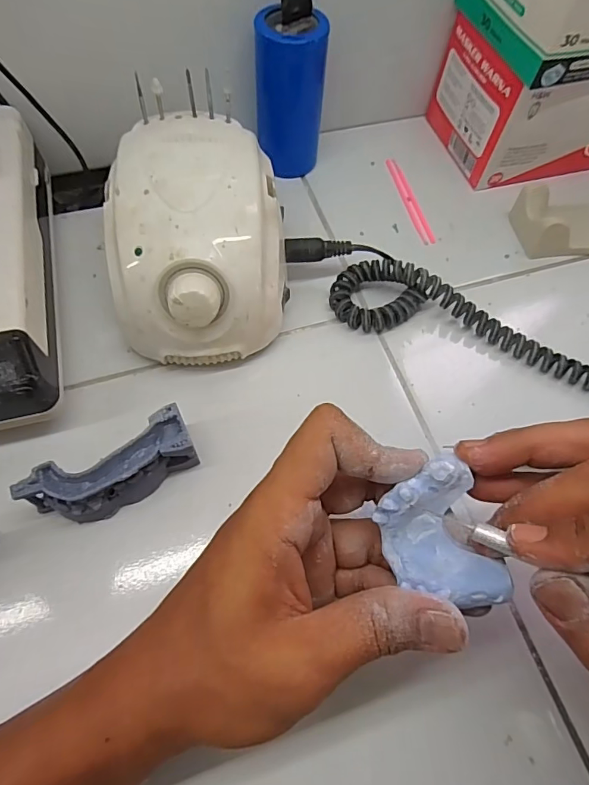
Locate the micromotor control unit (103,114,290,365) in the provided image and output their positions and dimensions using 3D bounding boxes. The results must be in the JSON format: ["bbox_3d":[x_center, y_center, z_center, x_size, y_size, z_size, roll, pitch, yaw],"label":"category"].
[{"bbox_3d":[-0.057,-0.092,0.292,0.100,0.084,0.135,-4,64,-6],"label":"micromotor control unit"}]

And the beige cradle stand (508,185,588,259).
[{"bbox_3d":[0.215,-0.137,0.361,0.089,0.034,0.061,-6,64,-7],"label":"beige cradle stand"}]

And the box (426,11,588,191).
[{"bbox_3d":[0.223,-0.245,0.372,0.185,0.101,0.104,-16,65,-11],"label":"box"}]

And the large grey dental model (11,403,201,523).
[{"bbox_3d":[-0.096,0.045,0.252,0.086,0.036,0.030,-27,68,-16],"label":"large grey dental model"}]

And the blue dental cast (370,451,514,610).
[{"bbox_3d":[0.059,0.060,0.188,0.036,0.027,0.056,-18,66,-12],"label":"blue dental cast"}]

